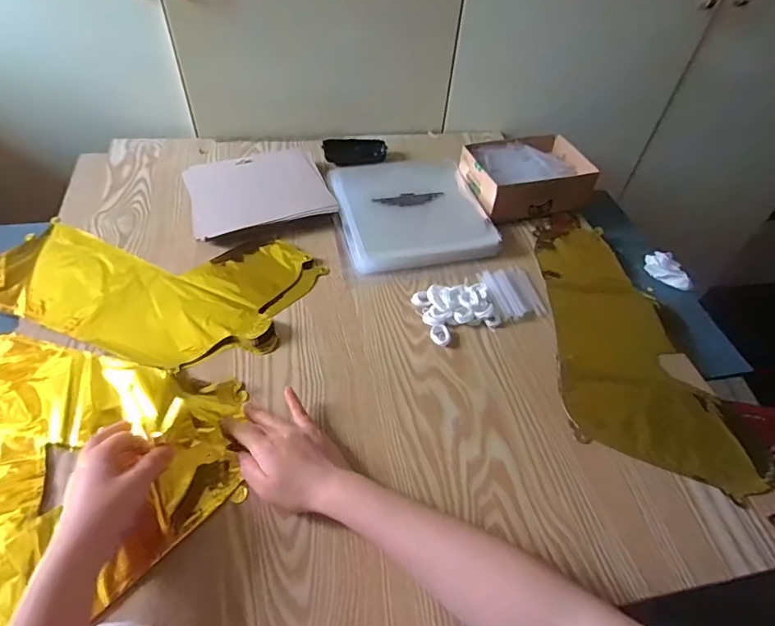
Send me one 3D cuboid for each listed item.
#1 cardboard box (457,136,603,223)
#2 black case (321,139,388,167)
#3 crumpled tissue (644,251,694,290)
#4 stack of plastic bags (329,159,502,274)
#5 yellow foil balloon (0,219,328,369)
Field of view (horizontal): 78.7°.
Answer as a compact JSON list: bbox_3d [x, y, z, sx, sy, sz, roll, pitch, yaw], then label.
[{"bbox_3d":[0.222,-0.223,0.773,0.197,0.065,0.143,-12,51,-15],"label":"cardboard box"},{"bbox_3d":[-0.056,-0.281,0.821,0.106,0.025,0.049,-5,50,-9],"label":"black case"},{"bbox_3d":[0.418,-0.066,0.710,0.043,0.018,0.076,-6,50,-10],"label":"crumpled tissue"},{"bbox_3d":[0.032,-0.161,0.722,0.209,0.027,0.223,-9,50,-13],"label":"stack of plastic bags"},{"bbox_3d":[-0.319,-0.045,0.610,0.409,0.014,0.216,14,49,7],"label":"yellow foil balloon"}]

